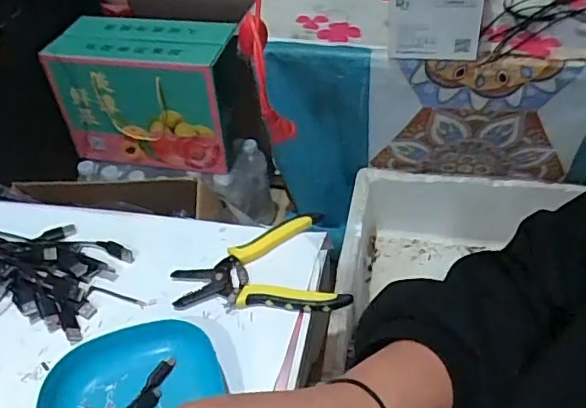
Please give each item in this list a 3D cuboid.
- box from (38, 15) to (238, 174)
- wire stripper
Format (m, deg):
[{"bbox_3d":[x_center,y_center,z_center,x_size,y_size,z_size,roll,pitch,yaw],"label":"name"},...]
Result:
[{"bbox_3d":[-0.277,-0.215,1.100,0.328,0.239,0.148,8,45,12],"label":"box"},{"bbox_3d":[-0.032,0.059,0.548,0.162,0.019,0.114,-3,44,1],"label":"wire stripper"}]

